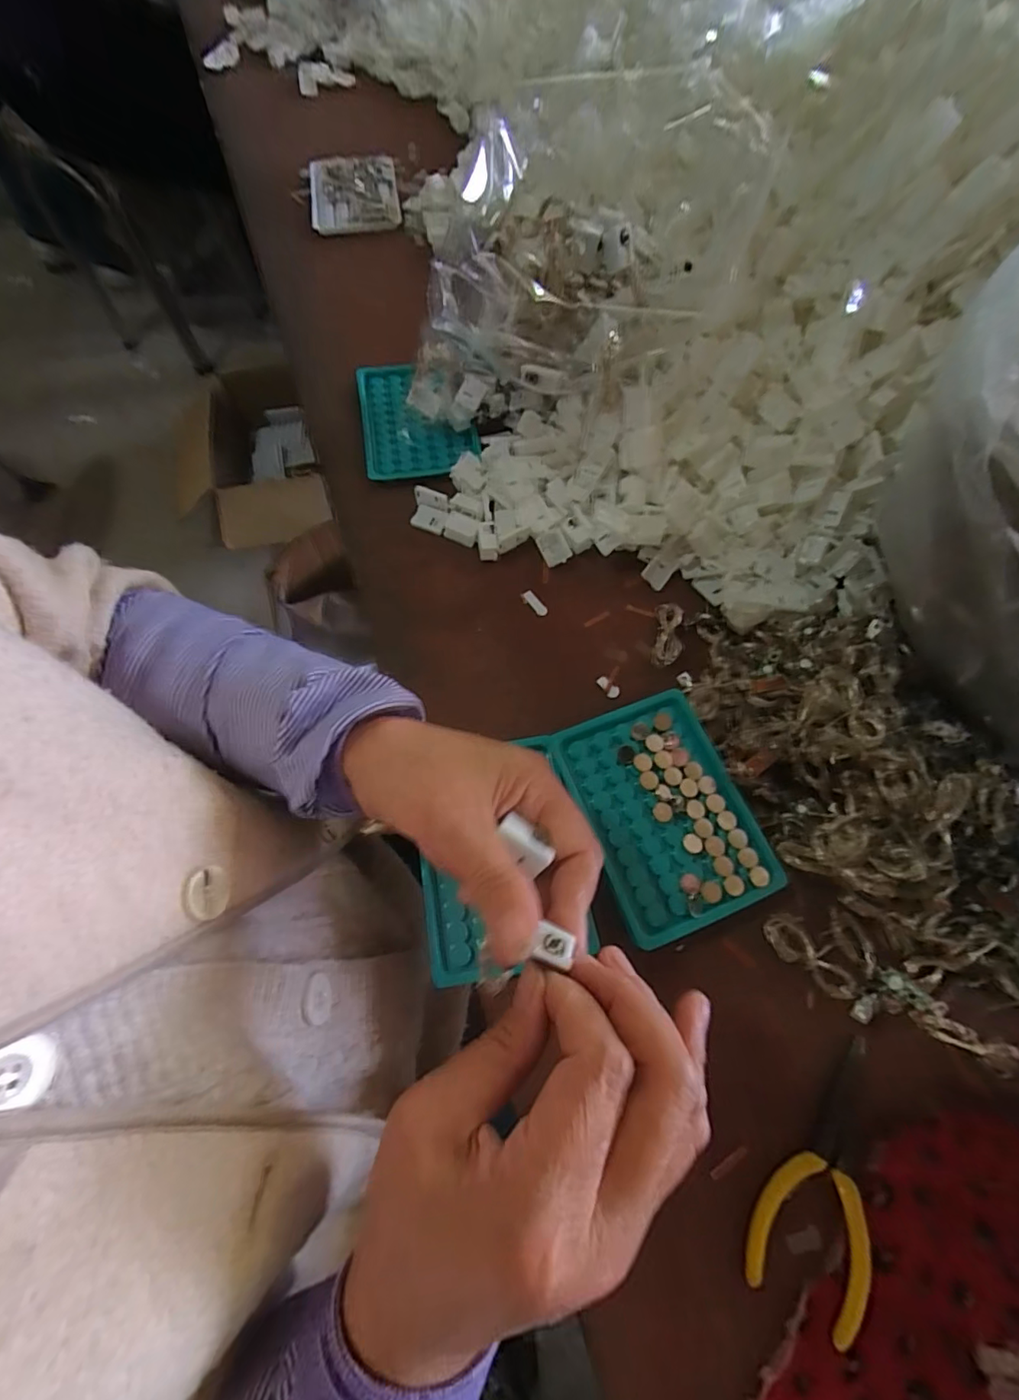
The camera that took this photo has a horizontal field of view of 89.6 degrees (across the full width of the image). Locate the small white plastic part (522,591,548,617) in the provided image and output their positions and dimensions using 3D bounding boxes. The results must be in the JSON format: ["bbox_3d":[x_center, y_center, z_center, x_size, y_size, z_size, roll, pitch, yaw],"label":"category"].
[{"bbox_3d":[0.020,-0.073,0.387,0.009,0.005,0.023,-36,72,-13],"label":"small white plastic part"}]

